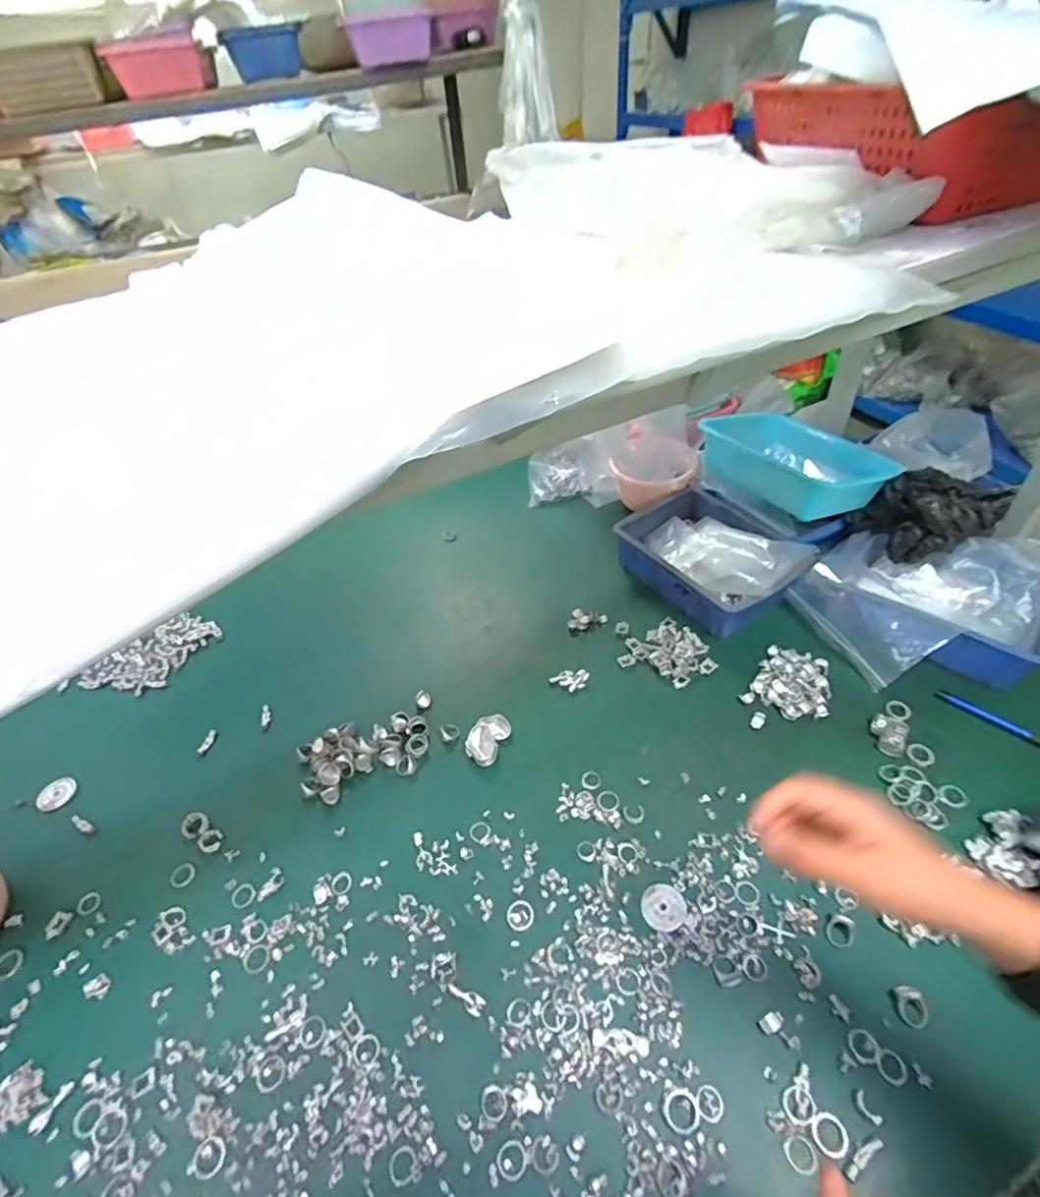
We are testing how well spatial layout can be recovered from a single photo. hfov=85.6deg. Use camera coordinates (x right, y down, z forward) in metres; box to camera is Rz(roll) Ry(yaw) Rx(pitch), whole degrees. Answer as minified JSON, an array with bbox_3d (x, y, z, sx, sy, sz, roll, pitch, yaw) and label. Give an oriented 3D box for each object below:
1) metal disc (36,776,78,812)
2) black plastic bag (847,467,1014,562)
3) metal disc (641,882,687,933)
[{"bbox_3d":[-0.580,0.243,0.702,0.039,0.006,0.042,-3,45,3],"label":"metal disc"},{"bbox_3d":[0.571,-0.117,0.780,0.164,0.077,0.114,-15,45,-8],"label":"black plastic bag"},{"bbox_3d":[0.142,0.303,0.553,0.042,0.004,0.041,-3,45,3],"label":"metal disc"}]

